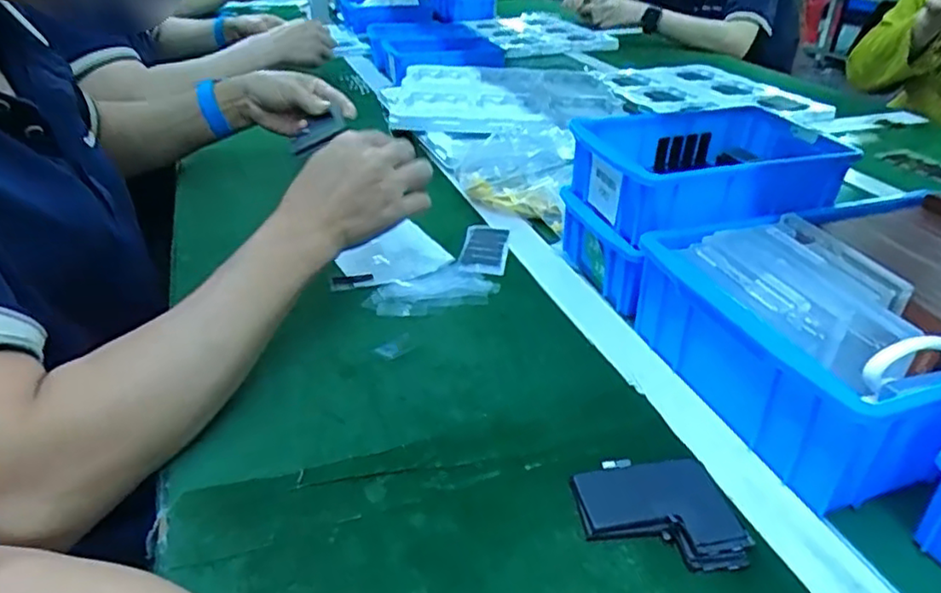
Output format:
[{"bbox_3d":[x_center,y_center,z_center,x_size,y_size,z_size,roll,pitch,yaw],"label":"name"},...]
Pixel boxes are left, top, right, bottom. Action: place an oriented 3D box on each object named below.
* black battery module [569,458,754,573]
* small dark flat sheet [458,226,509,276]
[{"bbox_3d":[0.099,0.116,0.346,0.080,0.013,0.065,-2,32,-6],"label":"black battery module"},{"bbox_3d":[0.014,-0.046,0.608,0.041,0.006,0.083,5,32,6],"label":"small dark flat sheet"}]

